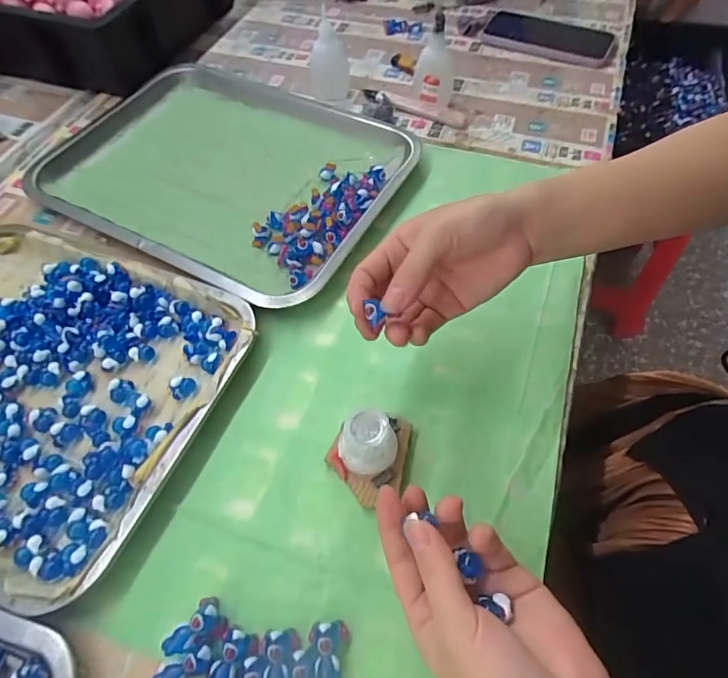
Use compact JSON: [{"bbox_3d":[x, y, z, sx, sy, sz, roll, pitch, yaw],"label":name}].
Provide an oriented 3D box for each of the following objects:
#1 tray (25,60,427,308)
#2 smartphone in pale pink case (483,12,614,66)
[{"bbox_3d":[-0.153,-0.191,0.492,0.384,0.021,0.281,25,61,18],"label":"tray"},{"bbox_3d":[0.237,-0.392,0.606,0.158,0.010,0.090,24,61,17],"label":"smartphone in pale pink case"}]

